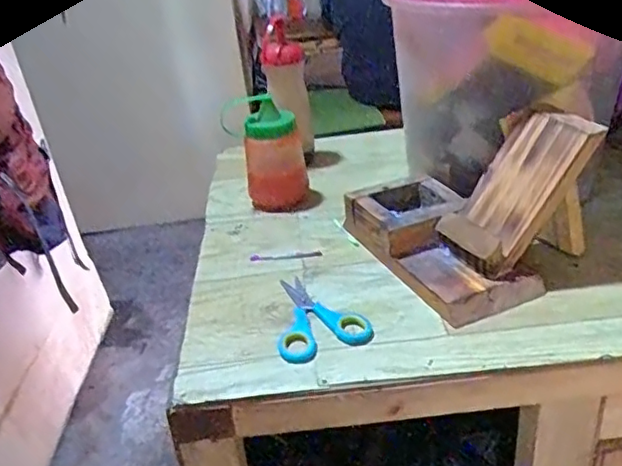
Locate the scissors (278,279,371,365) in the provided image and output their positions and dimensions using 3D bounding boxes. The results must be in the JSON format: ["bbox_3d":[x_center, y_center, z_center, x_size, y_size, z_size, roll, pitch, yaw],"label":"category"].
[{"bbox_3d":[0.009,0.070,0.537,0.076,0.006,0.112,-8,30,-1],"label":"scissors"}]

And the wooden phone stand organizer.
[{"bbox_3d":[0.149,-0.037,0.582,0.171,0.124,0.200,-18,31,-18],"label":"wooden phone stand organizer"}]

